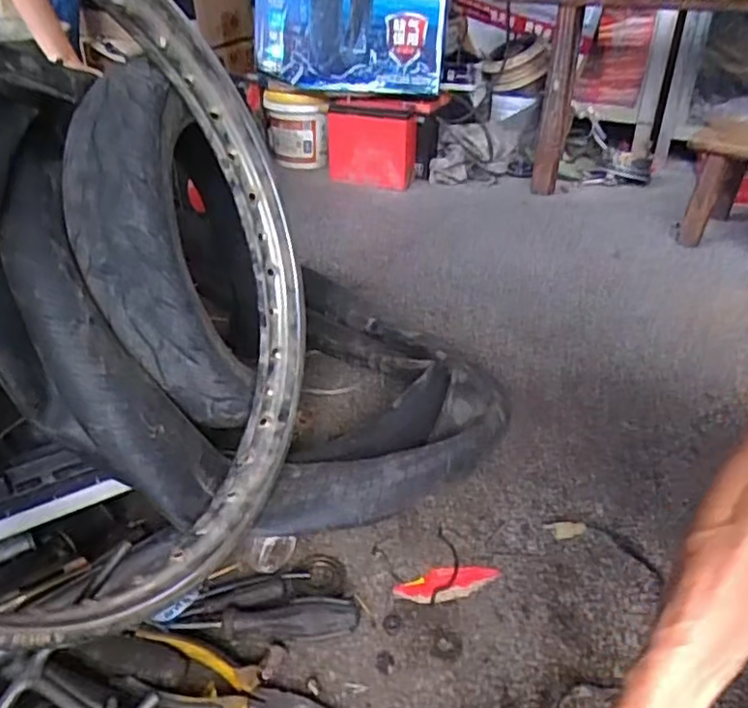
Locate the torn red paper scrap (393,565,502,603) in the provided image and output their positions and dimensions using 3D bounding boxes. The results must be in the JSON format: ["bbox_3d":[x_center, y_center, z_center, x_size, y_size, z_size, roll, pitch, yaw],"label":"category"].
[{"bbox_3d":[0.064,0.196,0.572,0.092,0.004,0.034,-5,32,-13],"label":"torn red paper scrap"}]

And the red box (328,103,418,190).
[{"bbox_3d":[-0.008,-0.463,1.477,0.199,0.162,0.087,7,31,6],"label":"red box"}]

